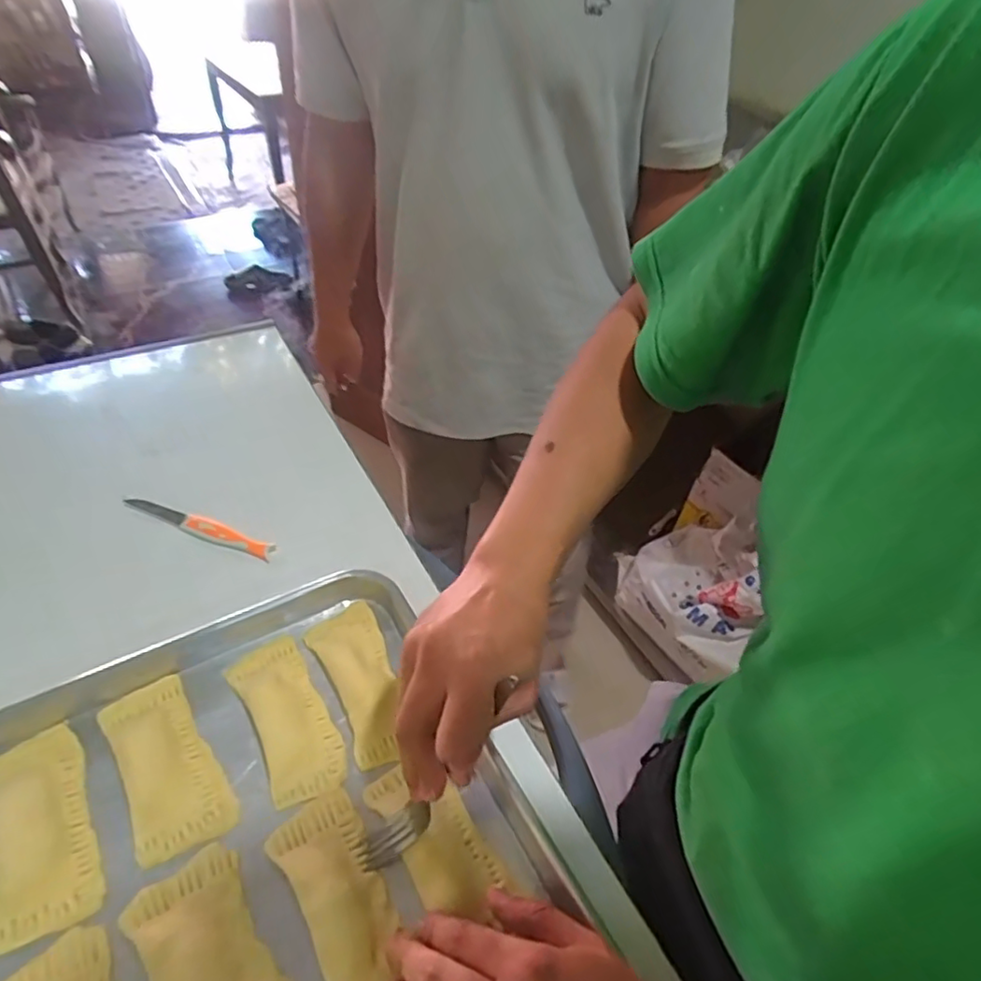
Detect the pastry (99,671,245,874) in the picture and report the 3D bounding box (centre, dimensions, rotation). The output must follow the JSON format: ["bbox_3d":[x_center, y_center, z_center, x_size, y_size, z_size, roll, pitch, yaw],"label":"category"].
[{"bbox_3d":[-0.217,0.181,0.407,0.056,0.005,0.119,-25,54,-27],"label":"pastry"}]

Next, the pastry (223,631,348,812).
[{"bbox_3d":[-0.145,0.160,0.435,0.050,0.006,0.121,-22,53,-25],"label":"pastry"}]

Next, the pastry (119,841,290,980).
[{"bbox_3d":[-0.151,0.255,0.327,0.057,0.019,0.117,-26,55,-28],"label":"pastry"}]

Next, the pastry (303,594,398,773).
[{"bbox_3d":[-0.097,0.137,0.453,0.052,0.013,0.127,-17,51,-21],"label":"pastry"}]

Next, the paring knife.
[{"bbox_3d":[-0.265,0.031,0.547,0.151,0.018,0.015,17,47,10],"label":"paring knife"}]

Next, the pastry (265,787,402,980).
[{"bbox_3d":[-0.090,0.241,0.359,0.054,0.018,0.120,-18,51,-22],"label":"pastry"}]

